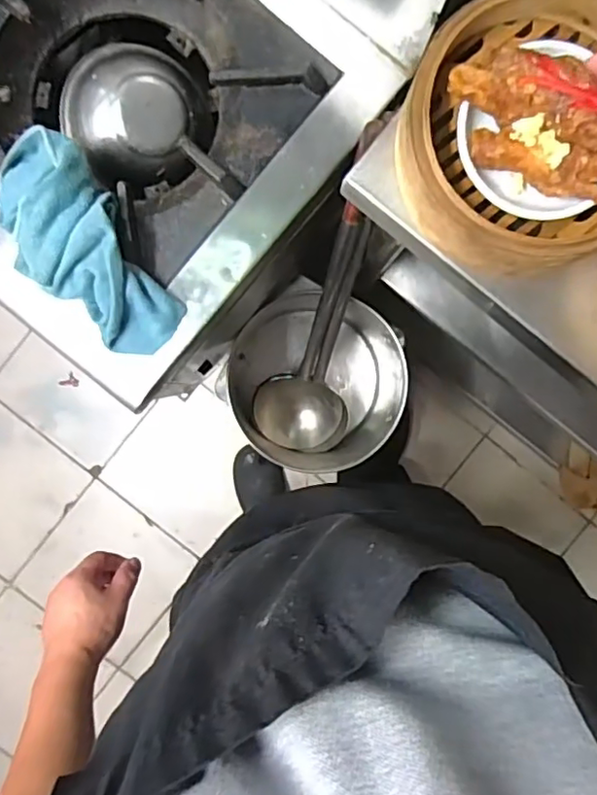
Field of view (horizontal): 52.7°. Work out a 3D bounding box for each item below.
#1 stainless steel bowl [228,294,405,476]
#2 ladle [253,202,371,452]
[{"bbox_3d":[0.034,-0.025,0.898,0.268,0.147,0.256,11,92,-2],"label":"stainless steel bowl"},{"bbox_3d":[0.019,-0.070,0.788,0.136,0.387,0.093,8,54,-1],"label":"ladle"}]

